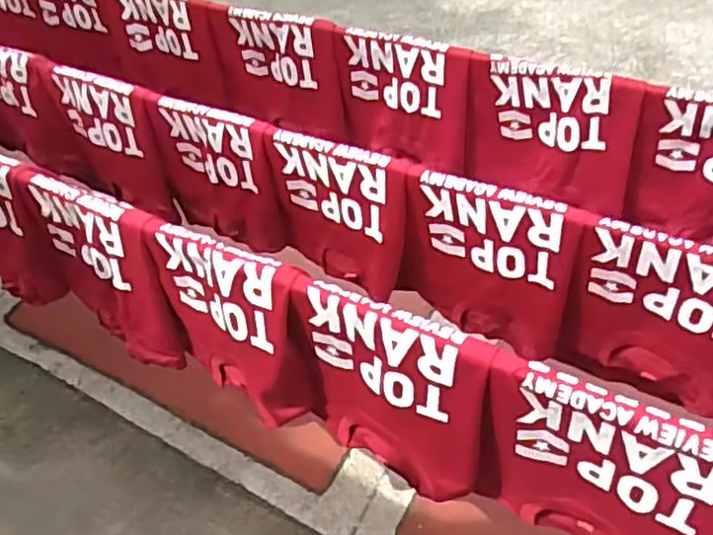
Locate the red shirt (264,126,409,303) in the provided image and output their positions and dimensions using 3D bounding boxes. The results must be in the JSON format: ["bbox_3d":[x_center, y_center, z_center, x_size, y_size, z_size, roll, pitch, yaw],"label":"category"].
[{"bbox_3d":[-0.031,-0.086,1.243,0.321,0.317,0.083,22,59,25],"label":"red shirt"}]

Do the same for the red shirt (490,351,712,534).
[{"bbox_3d":[0.331,0.282,0.856,0.337,0.351,0.067,29,62,28],"label":"red shirt"}]

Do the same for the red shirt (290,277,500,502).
[{"bbox_3d":[0.047,0.184,0.971,0.307,0.308,0.107,25,60,26],"label":"red shirt"}]

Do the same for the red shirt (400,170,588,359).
[{"bbox_3d":[0.207,-0.007,1.135,0.327,0.336,0.057,23,59,25],"label":"red shirt"}]

